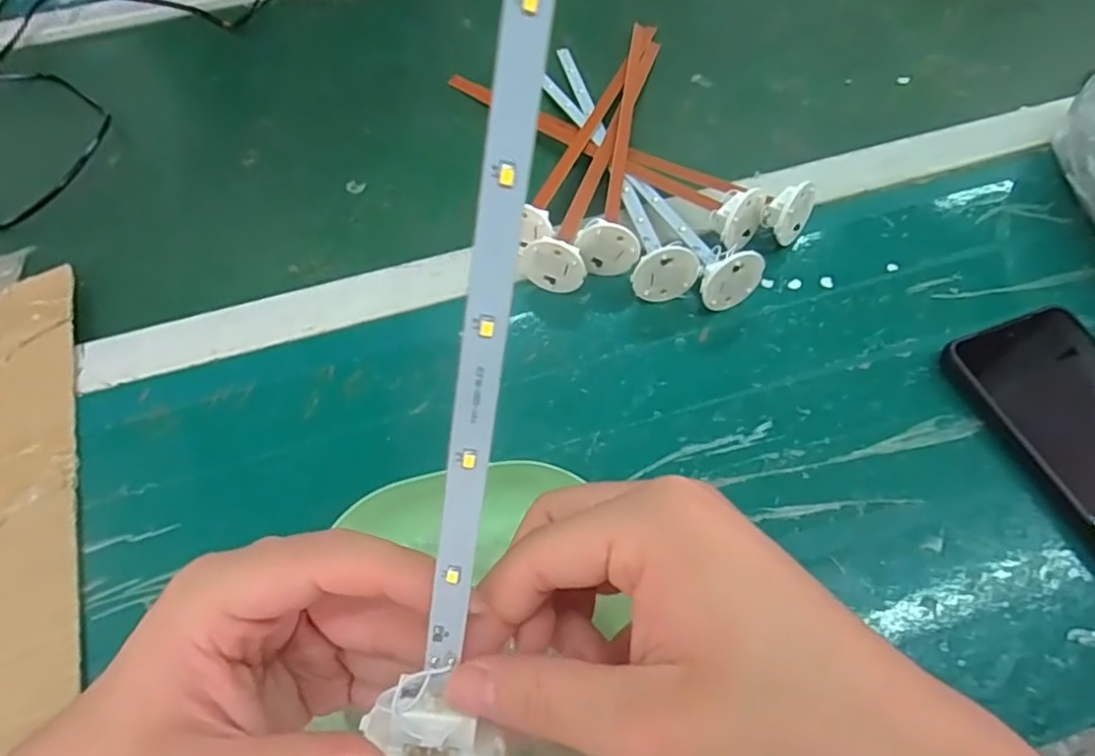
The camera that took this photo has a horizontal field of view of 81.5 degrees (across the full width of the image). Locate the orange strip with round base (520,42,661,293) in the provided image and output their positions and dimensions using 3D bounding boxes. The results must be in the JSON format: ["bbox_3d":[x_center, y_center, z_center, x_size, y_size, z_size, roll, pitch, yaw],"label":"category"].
[{"bbox_3d":[0.040,-0.173,0.448,0.037,0.037,0.283,11,59,10],"label":"orange strip with round base"}]

